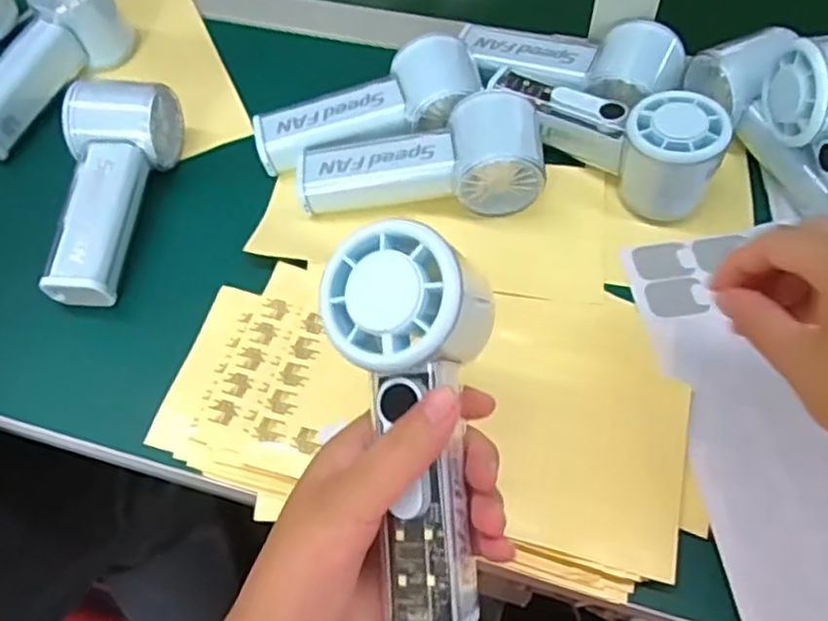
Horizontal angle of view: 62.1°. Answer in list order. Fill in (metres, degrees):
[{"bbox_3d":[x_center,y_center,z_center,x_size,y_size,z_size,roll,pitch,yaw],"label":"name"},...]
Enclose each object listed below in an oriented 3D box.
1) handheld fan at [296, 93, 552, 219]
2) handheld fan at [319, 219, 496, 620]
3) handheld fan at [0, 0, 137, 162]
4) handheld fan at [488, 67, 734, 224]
[{"bbox_3d":[0.004,-0.092,0.433,0.149,0.045,0.060,-5,58,-1],"label":"handheld fan"},{"bbox_3d":[0.002,0.043,0.269,0.064,0.049,0.150,-4,86,1],"label":"handheld fan"},{"bbox_3d":[-0.263,-0.178,0.486,0.049,0.056,0.143,13,59,9],"label":"handheld fan"},{"bbox_3d":[0.119,-0.119,0.436,0.149,0.054,0.050,35,65,21],"label":"handheld fan"}]

